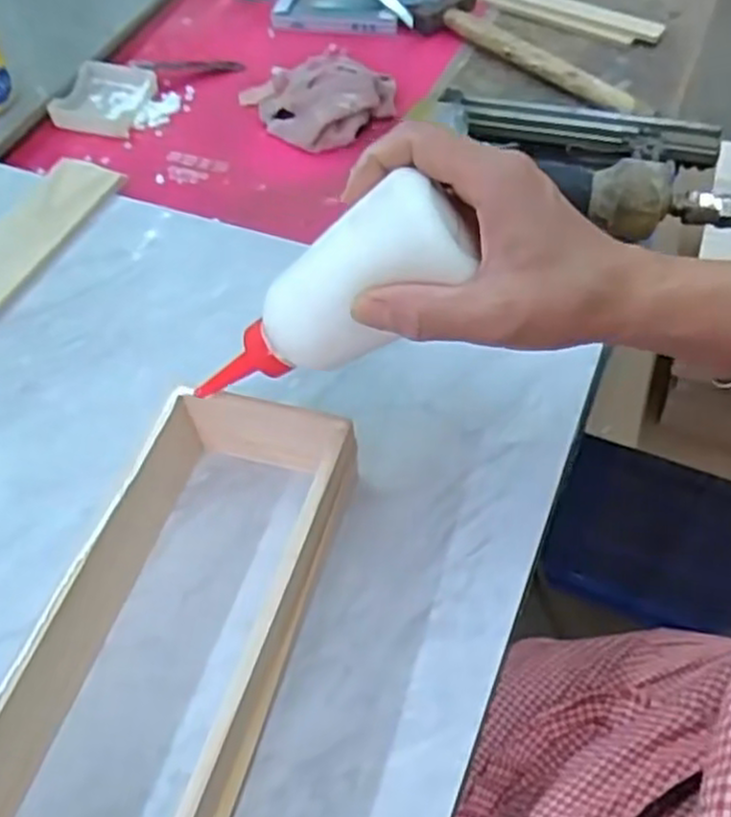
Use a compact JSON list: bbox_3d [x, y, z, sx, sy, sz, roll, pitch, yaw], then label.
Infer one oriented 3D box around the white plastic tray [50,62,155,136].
[{"bbox_3d":[-0.235,-0.279,0.681,0.077,0.018,0.075,10,56,9],"label":"white plastic tray"}]

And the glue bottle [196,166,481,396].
[{"bbox_3d":[-0.022,-0.045,0.355,0.153,0.043,0.044,-35,48,31],"label":"glue bottle"}]

